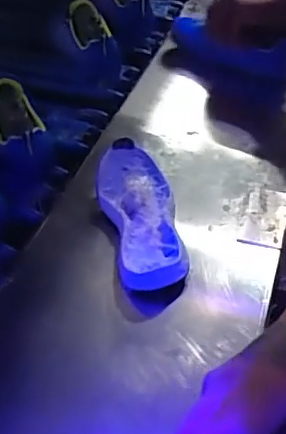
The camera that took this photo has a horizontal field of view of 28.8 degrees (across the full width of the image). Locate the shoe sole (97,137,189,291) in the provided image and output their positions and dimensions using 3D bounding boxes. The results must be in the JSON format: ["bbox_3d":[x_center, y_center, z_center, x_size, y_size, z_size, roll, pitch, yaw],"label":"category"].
[{"bbox_3d":[-0.004,-0.006,0.563,0.077,0.037,0.193,-1,44,-7],"label":"shoe sole"}]

